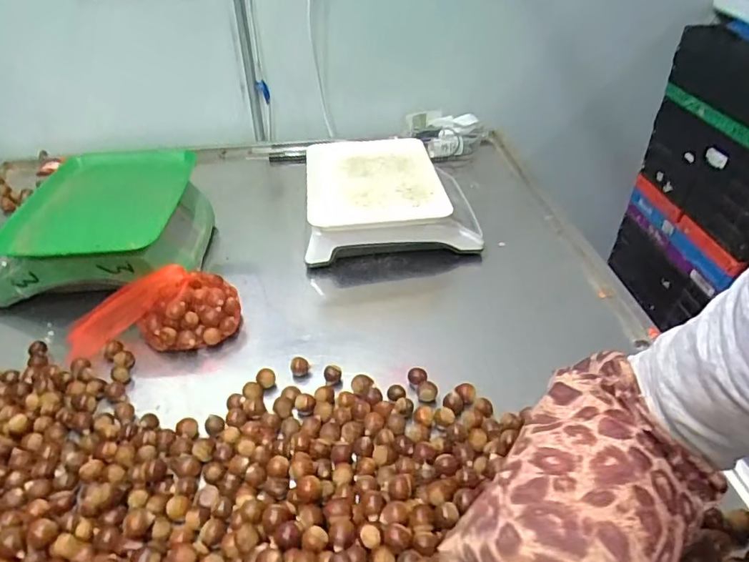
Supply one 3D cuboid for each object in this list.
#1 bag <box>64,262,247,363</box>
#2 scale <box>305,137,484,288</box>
[{"bbox_3d":[-0.298,0.045,0.691,0.230,0.102,0.095,-3,38,-1],"label":"bag"},{"bbox_3d":[0.024,-0.128,0.875,0.266,0.123,0.265,-4,38,-2],"label":"scale"}]

